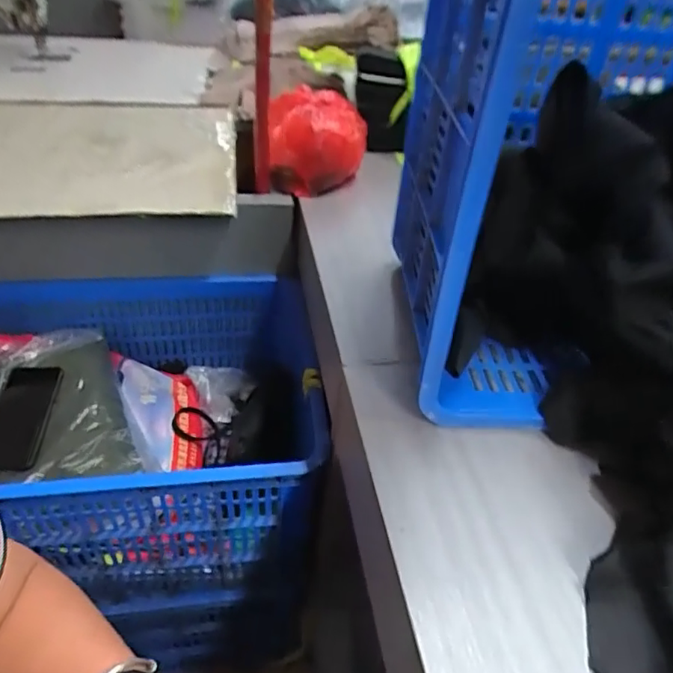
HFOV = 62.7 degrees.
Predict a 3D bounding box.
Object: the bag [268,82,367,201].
[{"bbox_3d":[-0.031,-0.329,0.948,0.163,0.134,0.190,1,39,-6],"label":"bag"}]

